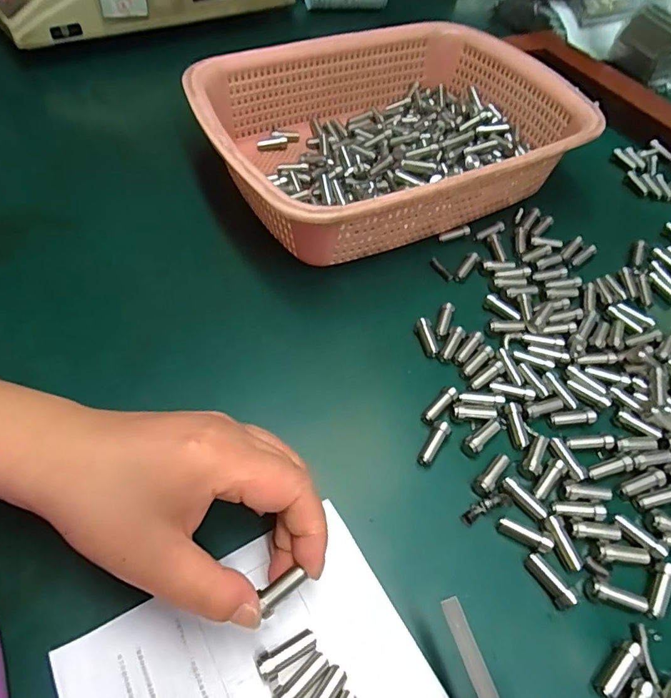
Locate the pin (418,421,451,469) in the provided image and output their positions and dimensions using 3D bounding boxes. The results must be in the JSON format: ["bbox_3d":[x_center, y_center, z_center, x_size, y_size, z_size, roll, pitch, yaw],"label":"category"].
[{"bbox_3d":[0.057,0.055,0.282,0.009,0.010,0.027,27,57,16],"label":"pin"}]

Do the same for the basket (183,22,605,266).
[{"bbox_3d":[0.046,-0.181,0.406,0.300,0.073,0.212,-23,58,-18],"label":"basket"}]

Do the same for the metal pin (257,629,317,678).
[{"bbox_3d":[-0.021,0.134,0.215,0.026,0.008,0.009,-21,58,-17],"label":"metal pin"}]

